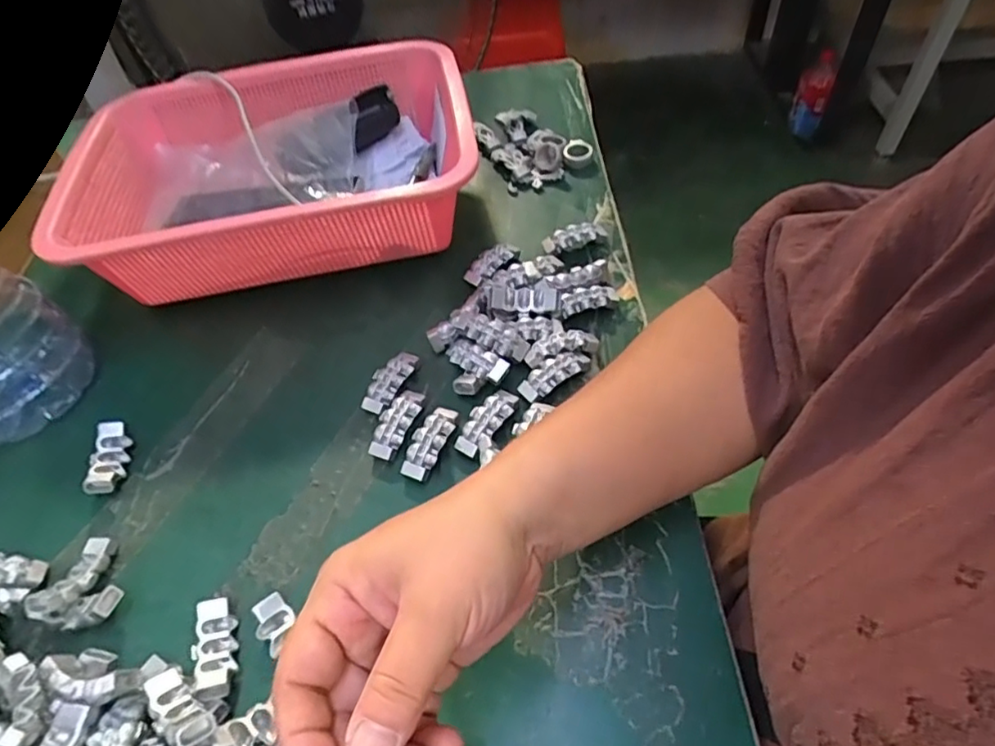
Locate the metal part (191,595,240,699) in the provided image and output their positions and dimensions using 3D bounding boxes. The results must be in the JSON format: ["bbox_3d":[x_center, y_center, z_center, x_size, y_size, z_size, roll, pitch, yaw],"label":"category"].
[{"bbox_3d":[-0.139,0.134,0.293,0.018,0.012,0.047,-16,51,-6],"label":"metal part"}]

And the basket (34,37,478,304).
[{"bbox_3d":[-0.172,-0.156,0.479,0.301,0.095,0.215,-10,51,-1],"label":"basket"}]

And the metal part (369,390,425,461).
[{"bbox_3d":[-0.061,0.031,0.365,0.020,0.016,0.047,17,55,20],"label":"metal part"}]

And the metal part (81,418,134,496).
[{"bbox_3d":[-0.240,0.053,0.369,0.019,0.017,0.045,-12,51,-2],"label":"metal part"}]

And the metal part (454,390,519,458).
[{"bbox_3d":[-0.006,0.027,0.356,0.019,0.006,0.047,29,60,27],"label":"metal part"}]

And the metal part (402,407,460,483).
[{"bbox_3d":[-0.040,0.041,0.355,0.019,0.015,0.048,15,55,19],"label":"metal part"}]

